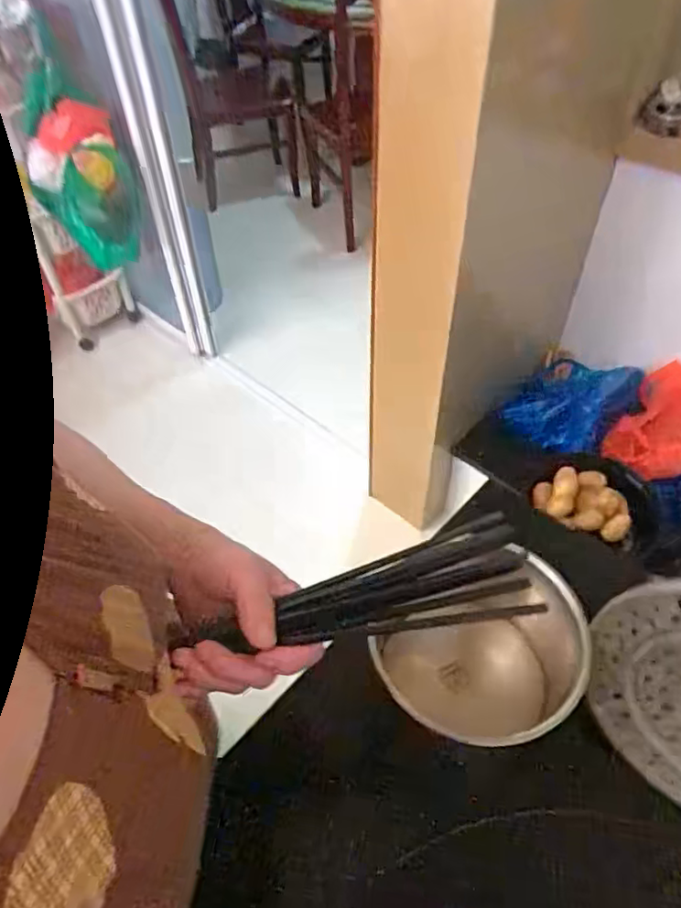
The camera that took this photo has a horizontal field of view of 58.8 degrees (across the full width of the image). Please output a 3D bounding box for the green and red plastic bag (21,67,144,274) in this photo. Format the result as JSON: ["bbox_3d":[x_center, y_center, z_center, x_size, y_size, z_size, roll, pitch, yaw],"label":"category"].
[{"bbox_3d":[-0.650,-0.711,1.571,0.282,0.475,0.125,-4,39,15],"label":"green and red plastic bag"}]

